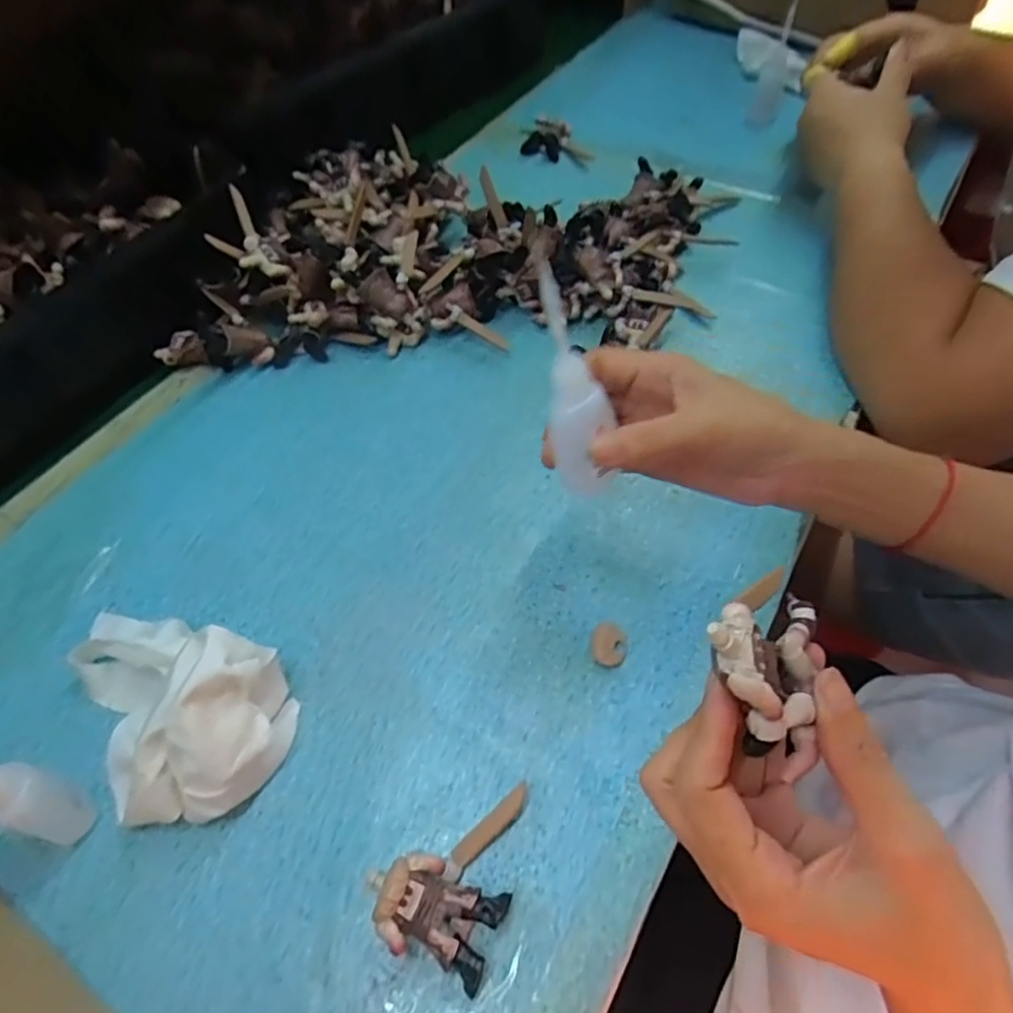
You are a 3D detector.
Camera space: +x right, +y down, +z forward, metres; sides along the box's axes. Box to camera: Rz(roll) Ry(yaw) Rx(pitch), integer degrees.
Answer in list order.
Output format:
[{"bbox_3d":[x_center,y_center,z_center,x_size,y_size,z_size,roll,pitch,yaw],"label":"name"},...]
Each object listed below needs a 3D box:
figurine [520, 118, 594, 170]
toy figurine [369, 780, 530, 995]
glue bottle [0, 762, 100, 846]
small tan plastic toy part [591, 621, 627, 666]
[{"bbox_3d":[0.043,-0.345,0.609,0.084,0.034,0.031,32,63,20],"label":"figurine"},{"bbox_3d":[-0.023,0.154,0.278,0.056,0.023,0.075,20,59,14],"label":"toy figurine"},{"bbox_3d":[-0.208,0.121,0.267,0.026,0.090,0.024,8,57,6],"label":"glue bottle"},{"bbox_3d":[0.055,0.073,0.345,0.018,0.004,0.024,10,58,8],"label":"small tan plastic toy part"}]

